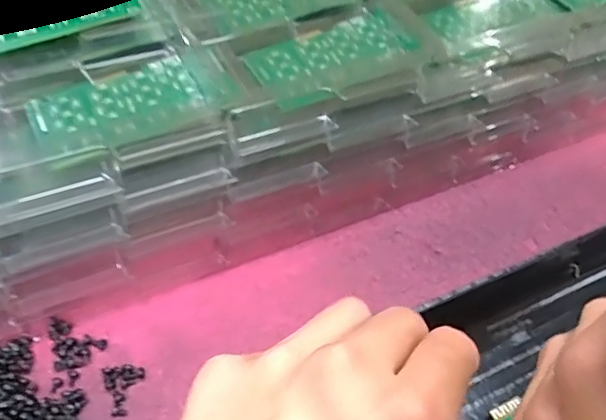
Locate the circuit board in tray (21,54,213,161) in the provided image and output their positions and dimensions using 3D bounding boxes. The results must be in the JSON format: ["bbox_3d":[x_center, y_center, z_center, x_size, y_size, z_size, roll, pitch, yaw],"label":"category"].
[{"bbox_3d":[-0.088,-0.049,0.273,0.076,0.007,0.045,-19,56,-21],"label":"circuit board in tray"}]

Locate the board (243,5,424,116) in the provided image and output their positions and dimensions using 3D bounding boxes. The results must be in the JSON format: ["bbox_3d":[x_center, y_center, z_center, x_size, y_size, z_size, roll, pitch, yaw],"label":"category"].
[{"bbox_3d":[0.018,-0.086,0.315,0.093,0.007,0.050,-22,57,-23],"label":"board"}]

